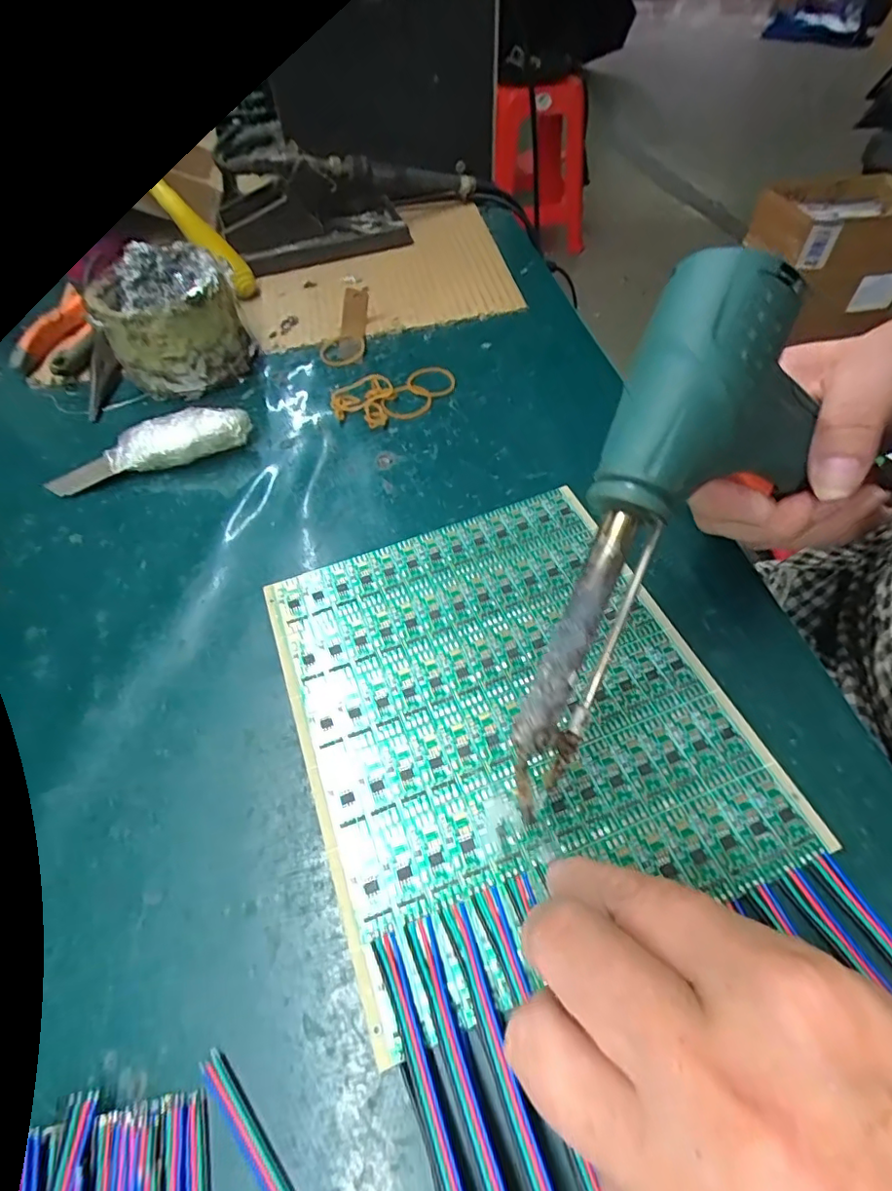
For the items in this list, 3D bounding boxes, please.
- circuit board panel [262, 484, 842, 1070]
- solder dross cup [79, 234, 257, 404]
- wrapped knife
[{"bbox_3d":[0.022,0.040,0.233,0.165,0.004,0.189,-20,55,-9],"label":"circuit board panel"},{"bbox_3d":[-0.175,-0.178,0.358,0.085,0.077,0.068,-30,57,-15],"label":"solder dross cup"},{"bbox_3d":[-0.175,-0.087,0.328,0.118,0.025,0.024,-14,55,-5],"label":"wrapped knife"}]

